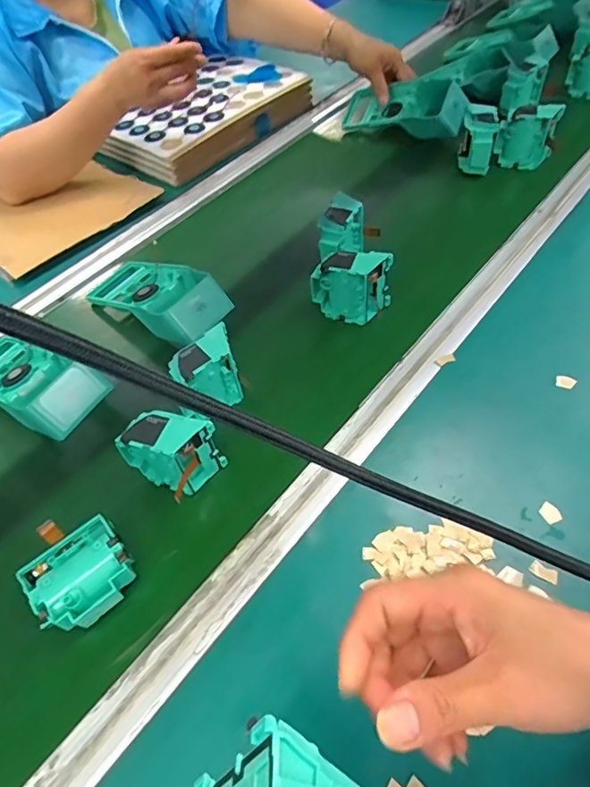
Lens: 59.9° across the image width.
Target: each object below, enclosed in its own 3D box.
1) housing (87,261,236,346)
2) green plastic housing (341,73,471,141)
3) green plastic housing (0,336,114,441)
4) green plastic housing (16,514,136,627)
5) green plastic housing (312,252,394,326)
[{"bbox_3d":[-0.166,-0.120,0.603,0.187,0.047,0.092,27,60,23],"label":"housing"},{"bbox_3d":[0.177,-0.448,0.807,0.208,0.066,0.077,24,58,36],"label":"green plastic housing"},{"bbox_3d":[-0.283,-0.018,0.539,0.180,0.043,0.086,25,59,22],"label":"green plastic housing"},{"bbox_3d":[-0.167,0.150,0.411,0.074,0.042,0.066,-36,58,-21],"label":"green plastic housing"},{"bbox_3d":[0.061,-0.115,0.563,0.084,0.076,0.036,3,53,8],"label":"green plastic housing"}]

